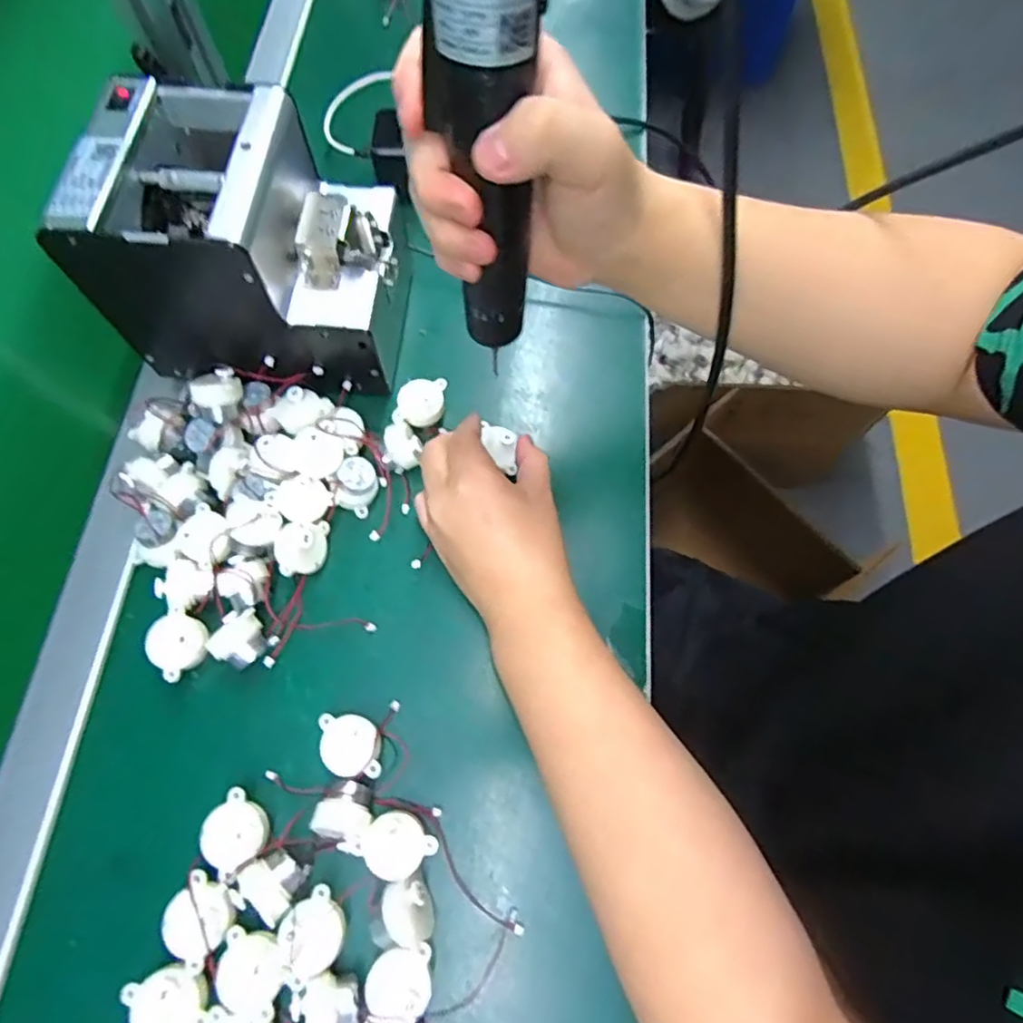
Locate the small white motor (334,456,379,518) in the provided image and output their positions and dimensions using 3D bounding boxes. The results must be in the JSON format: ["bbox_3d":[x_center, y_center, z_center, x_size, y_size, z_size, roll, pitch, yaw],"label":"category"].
[{"bbox_3d":[-0.107,-0.018,0.417,0.030,0.020,0.035,21,75,-25],"label":"small white motor"}]

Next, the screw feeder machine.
[{"bbox_3d":[-0.168,-0.175,0.396,0.170,0.117,0.141,8,69,4],"label":"screw feeder machine"}]

